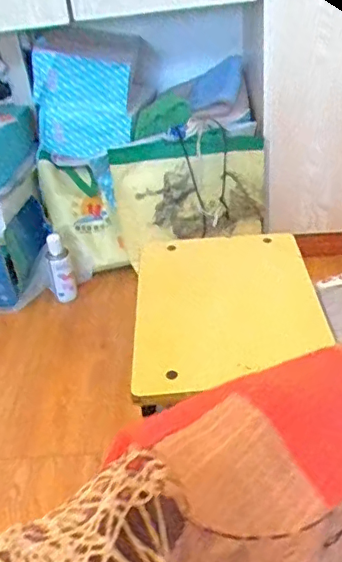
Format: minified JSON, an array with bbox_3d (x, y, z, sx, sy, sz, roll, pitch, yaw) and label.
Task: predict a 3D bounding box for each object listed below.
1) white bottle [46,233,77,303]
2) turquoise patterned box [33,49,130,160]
[{"bbox_3d":[-0.275,-0.020,1.393,0.055,0.180,0.056,-11,34,-8],"label":"white bottle"},{"bbox_3d":[-0.223,-0.441,1.424,0.241,0.251,0.080,0,11,-9],"label":"turquoise patterned box"}]

